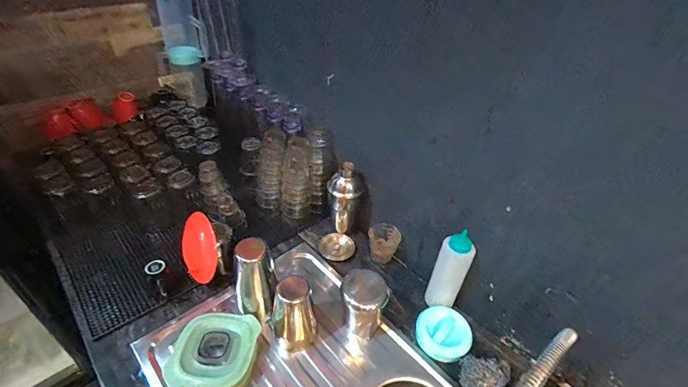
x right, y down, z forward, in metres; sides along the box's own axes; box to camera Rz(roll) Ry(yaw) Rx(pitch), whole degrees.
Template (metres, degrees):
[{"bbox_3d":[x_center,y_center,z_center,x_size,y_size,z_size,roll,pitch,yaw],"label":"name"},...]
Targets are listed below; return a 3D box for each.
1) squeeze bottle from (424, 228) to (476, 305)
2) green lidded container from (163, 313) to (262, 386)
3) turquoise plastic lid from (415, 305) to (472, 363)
[{"bbox_3d":[0.209,0.152,0.700,0.061,0.176,0.045,-1,39,-6],"label":"squeeze bottle"},{"bbox_3d":[-0.224,0.277,0.620,0.136,0.047,0.132,5,39,0],"label":"green lidded container"},{"bbox_3d":[0.192,0.273,0.689,0.099,0.032,0.099,-4,50,5],"label":"turquoise plastic lid"}]

